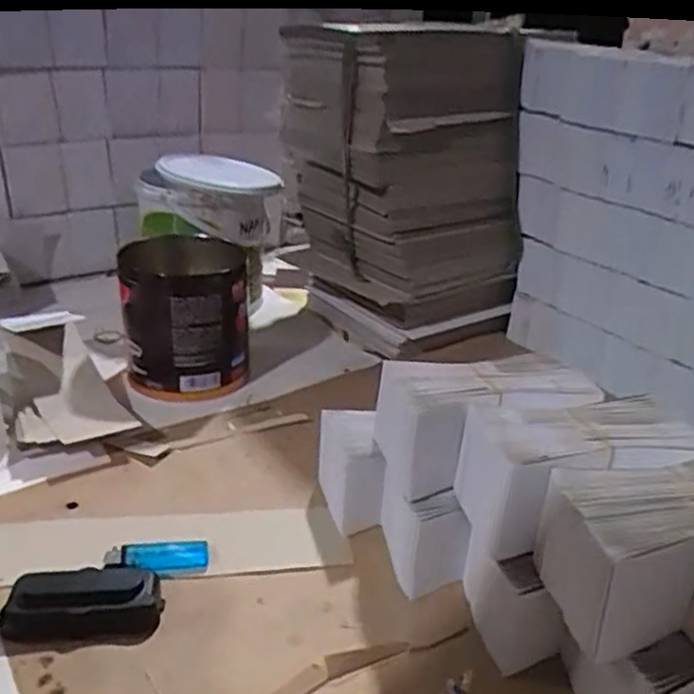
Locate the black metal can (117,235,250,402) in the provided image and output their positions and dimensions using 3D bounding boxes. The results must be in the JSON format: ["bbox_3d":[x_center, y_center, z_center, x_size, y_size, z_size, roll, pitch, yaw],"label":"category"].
[{"bbox_3d":[-0.190,-0.032,0.820,0.139,0.164,0.140,-1,24,-11],"label":"black metal can"}]

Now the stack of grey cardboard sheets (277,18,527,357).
[{"bbox_3d":[0.079,-0.217,0.964,0.273,0.377,0.273,-7,26,-25],"label":"stack of grey cardboard sheets"}]

